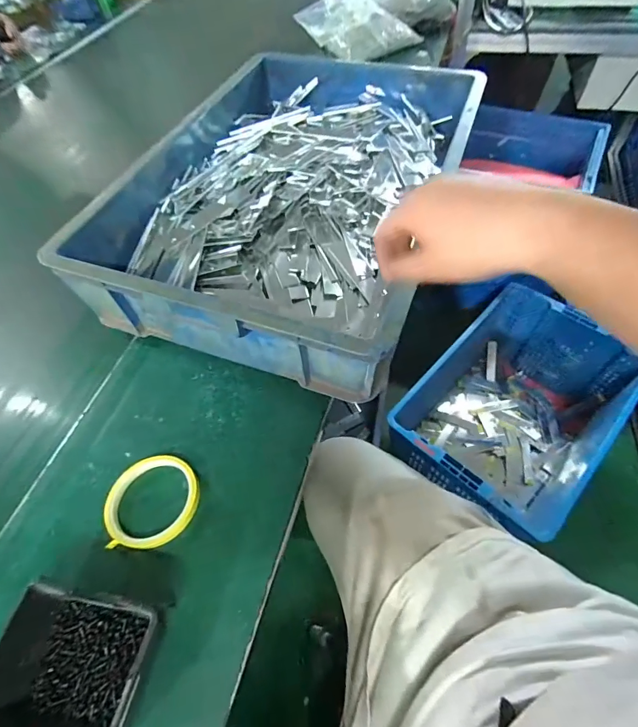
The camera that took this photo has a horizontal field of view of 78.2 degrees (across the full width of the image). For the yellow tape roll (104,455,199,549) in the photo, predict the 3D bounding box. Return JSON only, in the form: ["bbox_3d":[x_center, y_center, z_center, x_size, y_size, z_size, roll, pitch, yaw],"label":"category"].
[{"bbox_3d":[-0.173,0.142,0.407,0.090,0.021,0.089,-2,56,4],"label":"yellow tape roll"}]

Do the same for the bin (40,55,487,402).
[{"bbox_3d":[-0.021,-0.265,0.596,0.416,0.131,0.612,16,59,15],"label":"bin"}]

